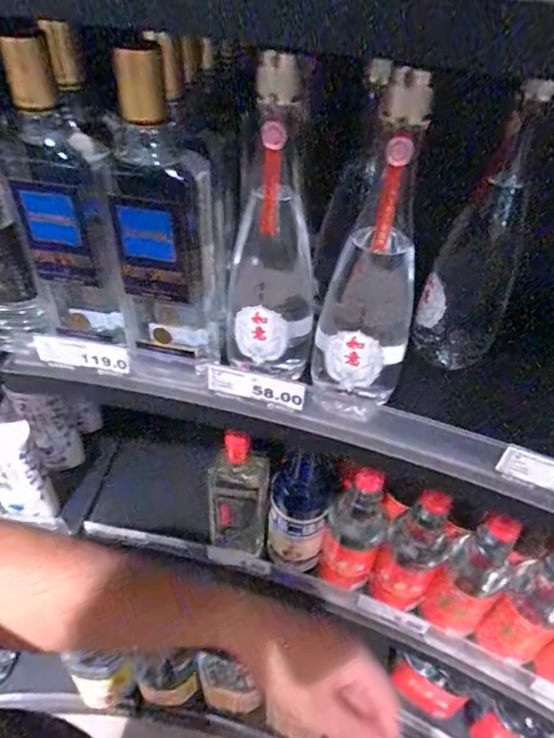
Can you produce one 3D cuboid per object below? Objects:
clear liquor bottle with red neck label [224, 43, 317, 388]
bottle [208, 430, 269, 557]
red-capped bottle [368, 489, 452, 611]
[{"bbox_3d":[0.000,-0.112,0.416,0.072,0.255,0.092,1,43,-3],"label":"clear liquor bottle with red neck label"},{"bbox_3d":[-0.050,0.164,0.637,0.070,0.215,0.037,-2,43,-7],"label":"bottle"},{"bbox_3d":[0.158,0.215,0.596,0.061,0.178,0.052,26,47,22],"label":"red-capped bottle"}]

